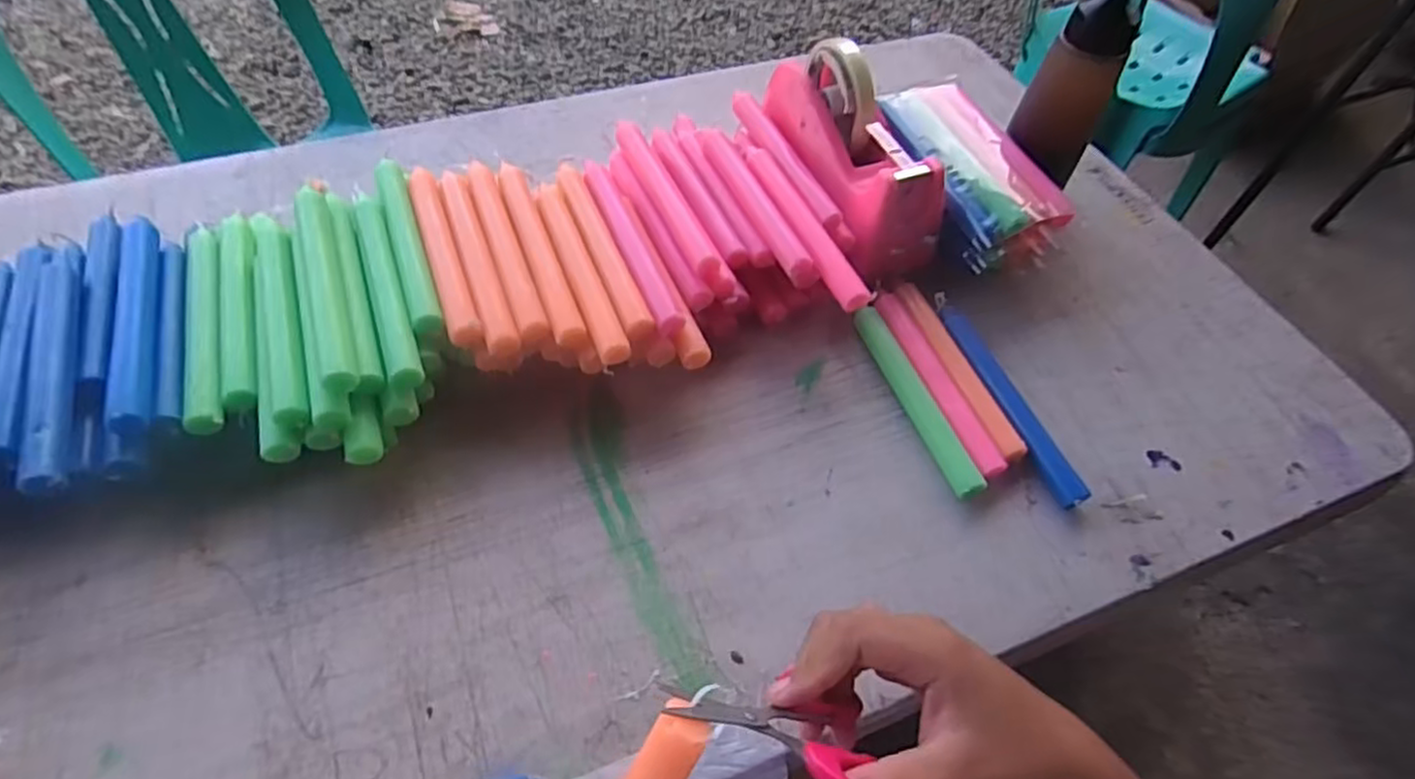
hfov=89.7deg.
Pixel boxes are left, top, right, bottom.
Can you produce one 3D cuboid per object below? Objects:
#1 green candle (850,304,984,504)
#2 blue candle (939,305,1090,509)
[{"bbox_3d":[0.140,0.005,0.483,0.016,0.017,0.156,-13,56,-13],"label":"green candle"},{"bbox_3d":[0.202,0.008,0.480,0.019,0.018,0.159,-14,56,-13],"label":"blue candle"}]

